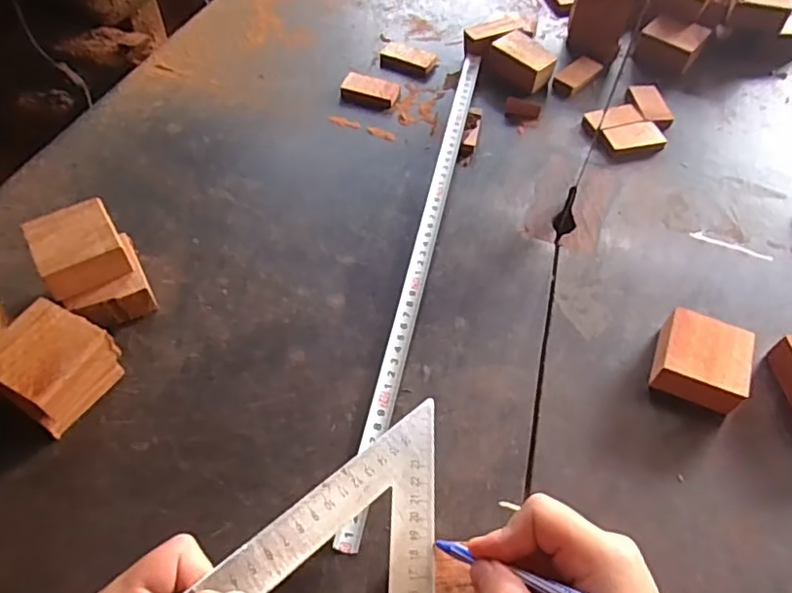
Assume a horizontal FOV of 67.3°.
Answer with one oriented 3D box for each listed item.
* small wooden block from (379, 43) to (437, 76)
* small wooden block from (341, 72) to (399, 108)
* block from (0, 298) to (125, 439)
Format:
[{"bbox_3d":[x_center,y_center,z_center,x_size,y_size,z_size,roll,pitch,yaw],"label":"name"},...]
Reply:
[{"bbox_3d":[0.013,-0.249,0.622,0.056,0.012,0.033,15,56,8],"label":"small wooden block"},{"bbox_3d":[-0.025,-0.206,0.592,0.055,0.010,0.032,12,56,6],"label":"small wooden block"},{"bbox_3d":[-0.217,0.046,0.379,0.059,0.055,0.061,26,57,15],"label":"block"}]

